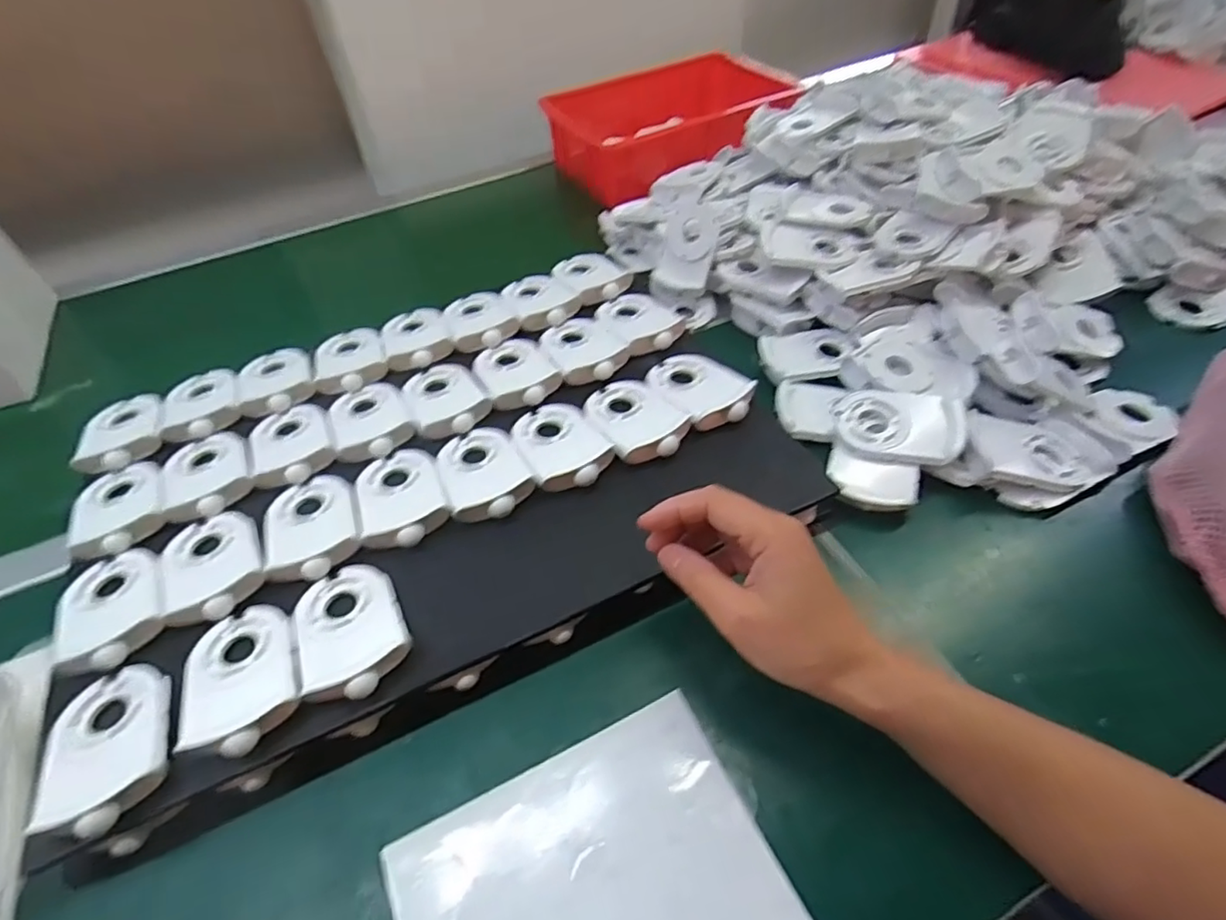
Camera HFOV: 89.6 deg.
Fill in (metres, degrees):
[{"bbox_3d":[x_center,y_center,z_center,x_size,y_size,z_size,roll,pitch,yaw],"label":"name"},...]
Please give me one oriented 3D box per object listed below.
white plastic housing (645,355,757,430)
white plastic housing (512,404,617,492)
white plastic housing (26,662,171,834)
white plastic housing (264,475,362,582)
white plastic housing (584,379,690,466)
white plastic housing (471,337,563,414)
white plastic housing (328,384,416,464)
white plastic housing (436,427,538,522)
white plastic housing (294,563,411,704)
[{"bbox_3d":[0.067,-0.058,0.479,0.058,0.021,0.087,-26,51,-17],"label":"white plastic housing"},{"bbox_3d":[-0.039,-0.014,0.450,0.058,0.016,0.090,-22,49,-13],"label":"white plastic housing"},{"bbox_3d":[-0.268,0.149,0.325,0.064,0.018,0.089,-17,49,-9],"label":"white plastic housing"},{"bbox_3d":[-0.206,0.042,0.418,0.059,0.012,0.089,-20,49,-11],"label":"white plastic housing"},{"bbox_3d":[0.016,-0.035,0.460,0.057,0.018,0.090,-24,50,-15],"label":"white plastic housing"},{"bbox_3d":[-0.081,-0.077,0.511,0.058,0.016,0.089,-22,49,-13],"label":"white plastic housing"},{"bbox_3d":[-0.192,-0.033,0.482,0.058,0.014,0.082,-26,50,-16],"label":"white plastic housing"},{"bbox_3d":[-0.092,0.006,0.436,0.057,0.016,0.087,-21,49,-12],"label":"white plastic housing"},{"bbox_3d":[-0.155,0.097,0.360,0.059,0.016,0.087,-24,50,-14],"label":"white plastic housing"}]

